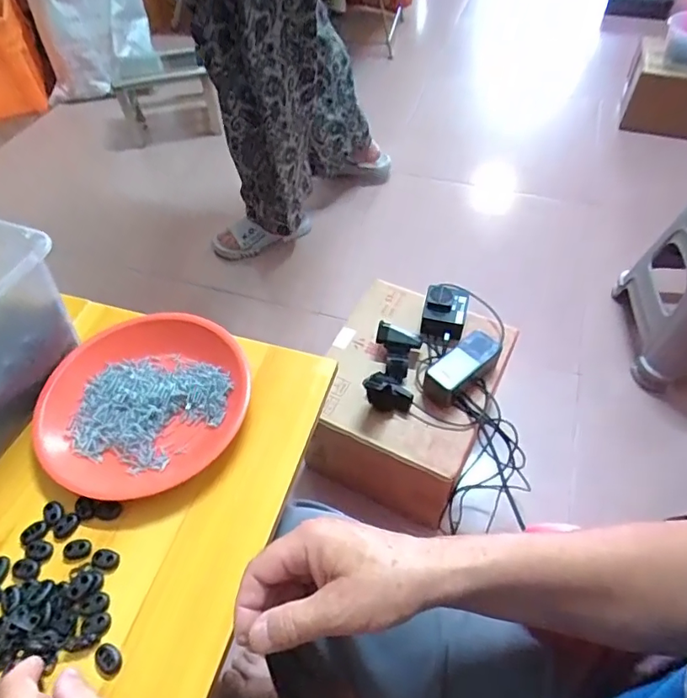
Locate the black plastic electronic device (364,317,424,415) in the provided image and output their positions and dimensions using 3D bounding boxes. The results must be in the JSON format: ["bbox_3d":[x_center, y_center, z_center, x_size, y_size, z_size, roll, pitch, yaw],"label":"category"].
[{"bbox_3d":[0.079,0.027,0.801,0.074,0.068,0.147,10,55,10],"label":"black plastic electronic device"}]

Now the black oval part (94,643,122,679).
[{"bbox_3d":[-0.171,0.226,0.366,0.022,0.006,0.016,34,62,24],"label":"black oval part"}]

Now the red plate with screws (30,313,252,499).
[{"bbox_3d":[-0.190,0.048,0.483,0.193,0.024,0.178,-1,53,2],"label":"red plate with screws"}]

